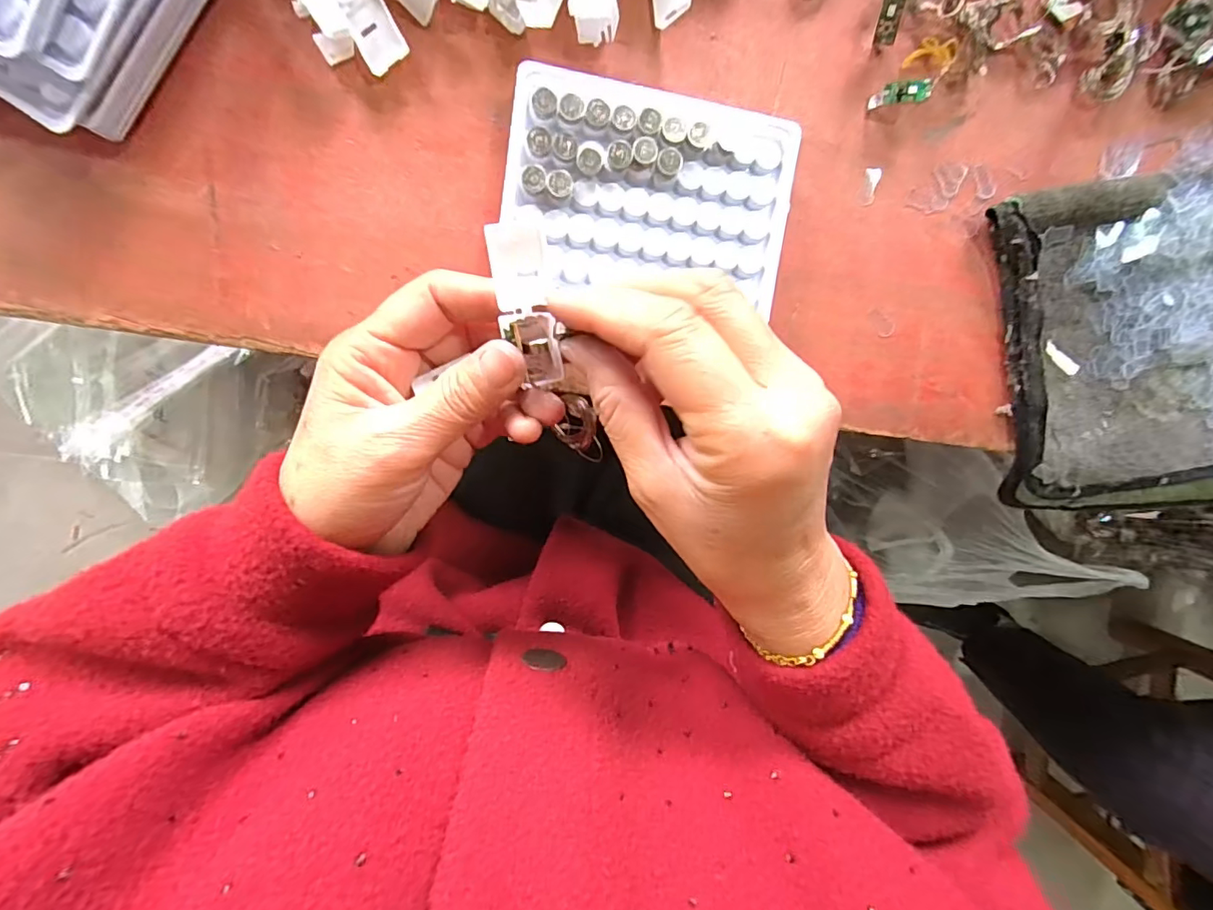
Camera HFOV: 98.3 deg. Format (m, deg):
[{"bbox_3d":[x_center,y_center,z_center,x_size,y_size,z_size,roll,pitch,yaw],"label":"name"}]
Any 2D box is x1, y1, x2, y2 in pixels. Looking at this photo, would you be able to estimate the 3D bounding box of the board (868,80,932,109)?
[{"bbox_3d":[0.143,-0.176,0.256,0.027,0.007,0.009,3,97,24],"label":"board"}]

